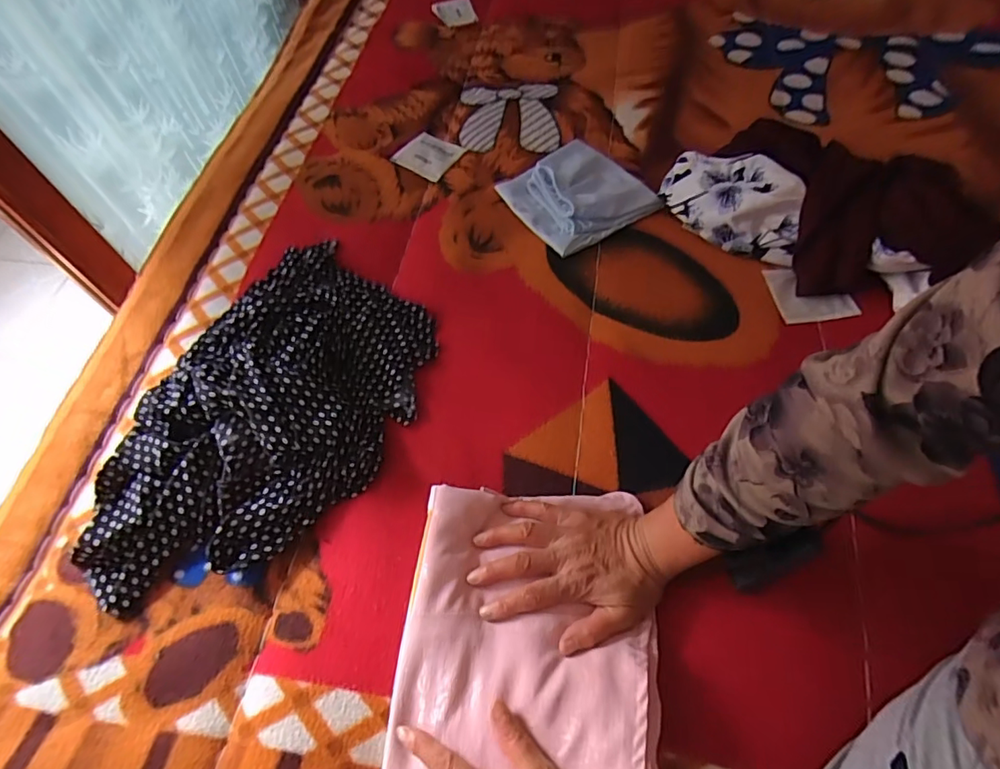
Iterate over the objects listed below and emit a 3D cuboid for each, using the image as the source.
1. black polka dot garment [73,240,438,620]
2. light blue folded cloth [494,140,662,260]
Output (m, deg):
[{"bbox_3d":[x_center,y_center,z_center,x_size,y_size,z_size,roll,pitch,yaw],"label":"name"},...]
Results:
[{"bbox_3d":[-0.224,0.020,0.509,0.246,0.060,0.397,23,64,16],"label":"black polka dot garment"},{"bbox_3d":[0.093,-0.238,0.660,0.149,0.029,0.151,-31,63,-14],"label":"light blue folded cloth"}]

